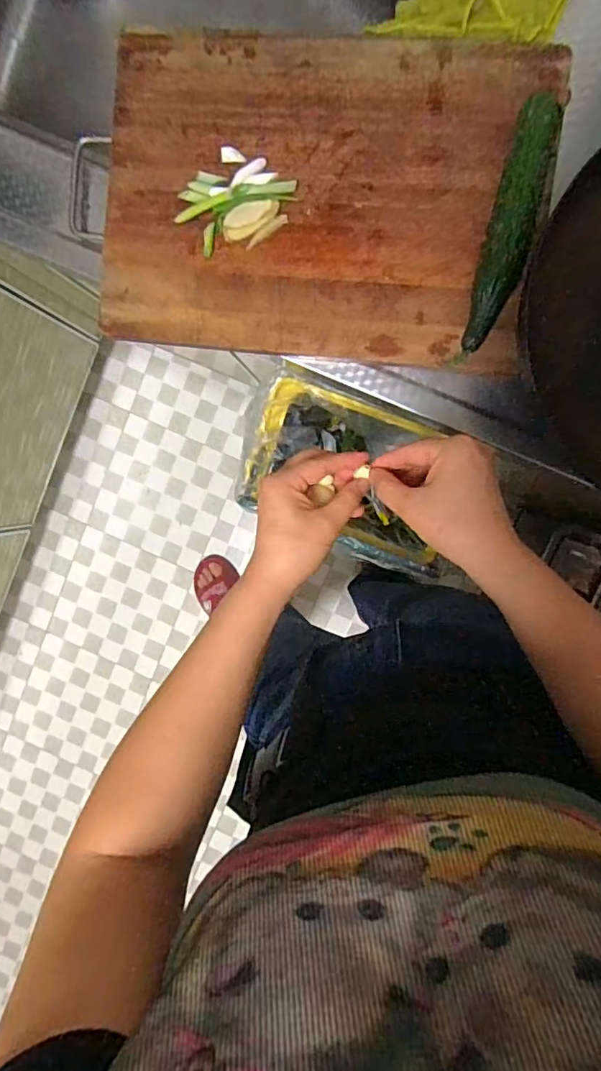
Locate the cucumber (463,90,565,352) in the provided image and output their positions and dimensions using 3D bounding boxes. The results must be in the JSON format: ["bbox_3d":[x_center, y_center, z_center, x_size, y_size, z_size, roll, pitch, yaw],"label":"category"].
[{"bbox_3d":[0.170,-0.244,0.437,0.037,0.044,0.184,14,96,2],"label":"cucumber"}]

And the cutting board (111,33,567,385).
[{"bbox_3d":[0.014,-0.290,0.460,0.366,0.026,0.257,7,96,3],"label":"cutting board"}]

